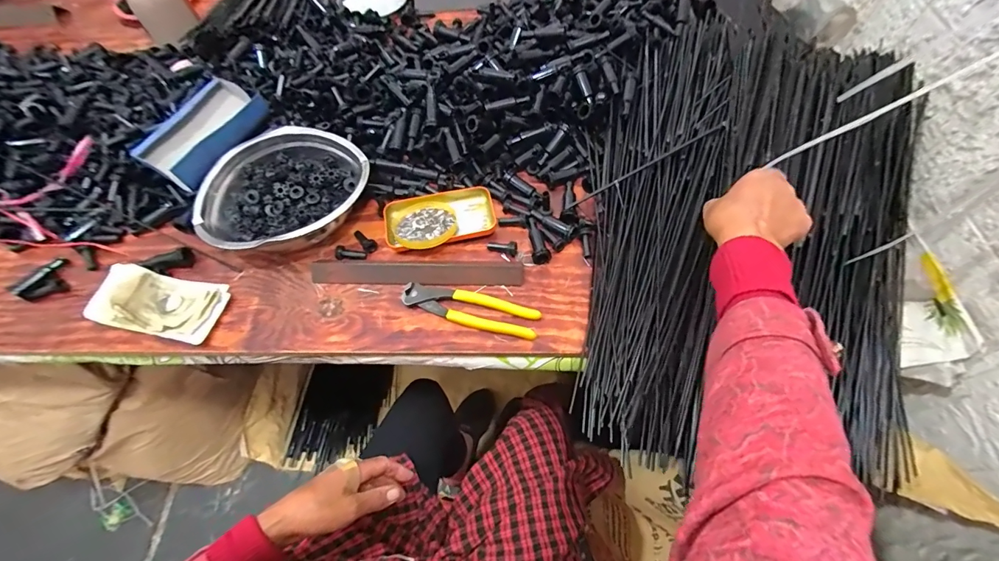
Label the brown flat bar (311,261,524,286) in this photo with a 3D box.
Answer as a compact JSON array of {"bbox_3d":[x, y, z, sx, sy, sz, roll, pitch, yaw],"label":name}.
[{"bbox_3d":[-0.103,-0.011,0.523,0.260,0.007,0.033,1,62,2],"label":"brown flat bar"}]

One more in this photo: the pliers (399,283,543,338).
[{"bbox_3d":[-0.035,0.031,0.502,0.165,0.013,0.042,13,64,8],"label":"pliers"}]

